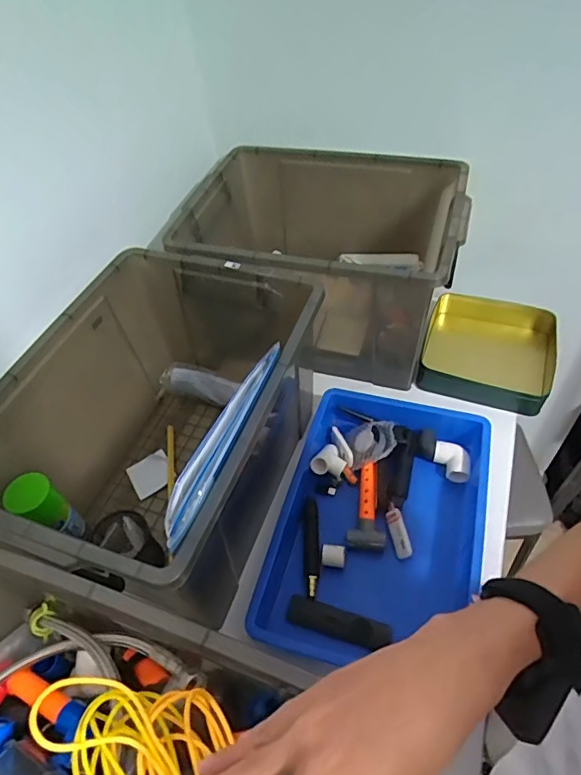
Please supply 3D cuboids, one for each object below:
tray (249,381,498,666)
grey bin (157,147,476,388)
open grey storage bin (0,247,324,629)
[{"bbox_3d":[0.138,0.216,0.785,0.320,0.083,0.430,11,52,14],"label":"tray"},{"bbox_3d":[0.059,-0.257,1.018,0.507,0.304,0.413,8,52,12],"label":"grey bin"},{"bbox_3d":[-0.184,0.072,0.792,0.356,0.337,0.508,13,53,16],"label":"open grey storage bin"}]

